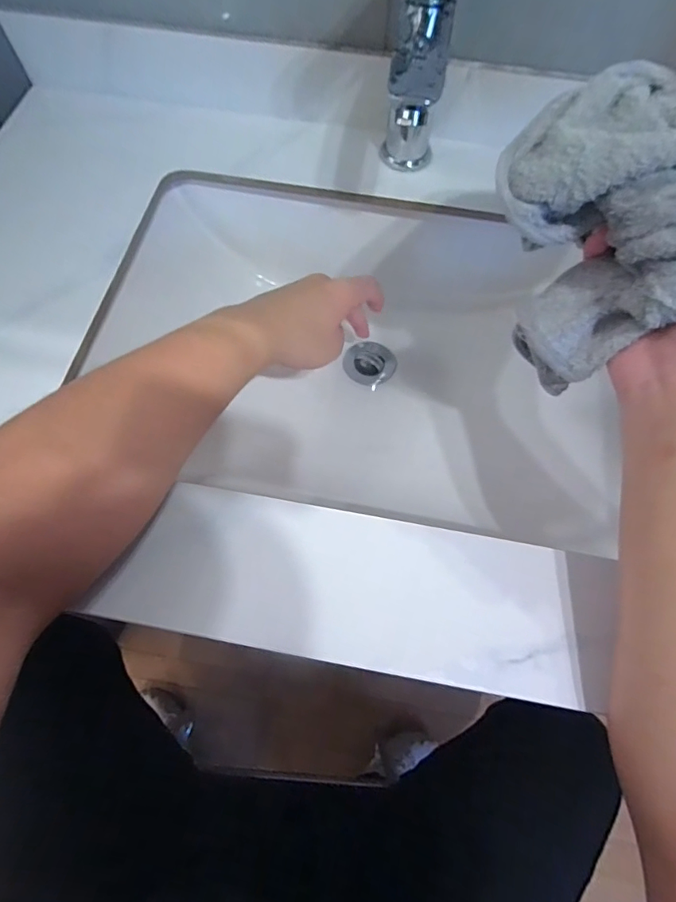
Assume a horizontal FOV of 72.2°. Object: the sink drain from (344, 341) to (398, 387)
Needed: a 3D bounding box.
[{"bbox_3d":[0.036,-0.098,0.519,0.057,0.007,0.059,0,66,-1],"label":"sink drain"}]

